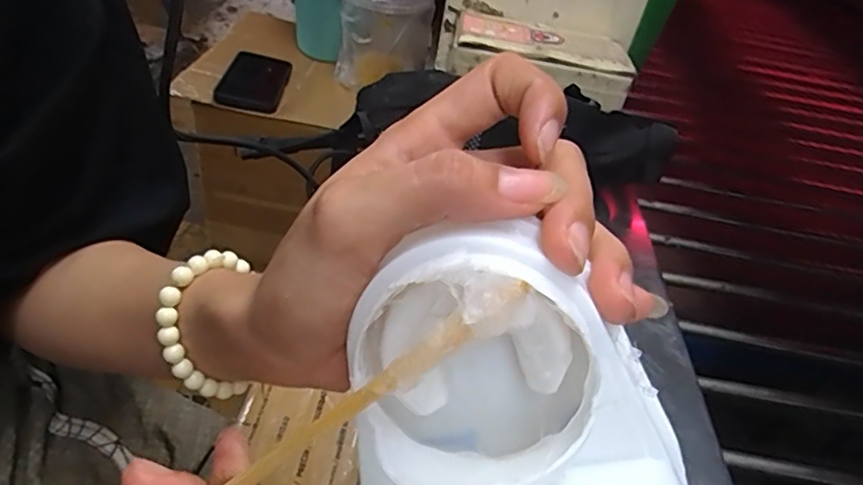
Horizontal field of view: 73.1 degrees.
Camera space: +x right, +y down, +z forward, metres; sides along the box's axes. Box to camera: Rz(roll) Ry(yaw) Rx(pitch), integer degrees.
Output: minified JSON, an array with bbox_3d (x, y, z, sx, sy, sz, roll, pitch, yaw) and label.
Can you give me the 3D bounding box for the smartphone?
[{"bbox_3d":[-0.247,-0.221,0.805,0.084,0.014,0.156,7,38,-9],"label":"smartphone"}]

